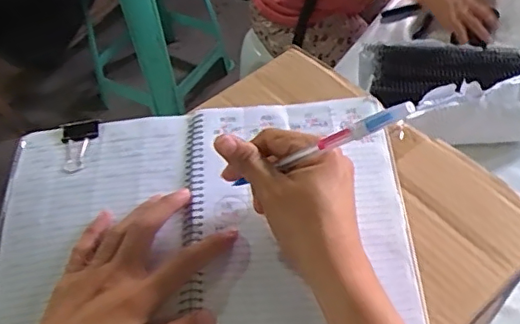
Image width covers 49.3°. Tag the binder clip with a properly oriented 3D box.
[{"bbox_3d":[-0.150,-0.014,0.473,0.032,0.009,0.051,-13,51,-6],"label":"binder clip"}]

